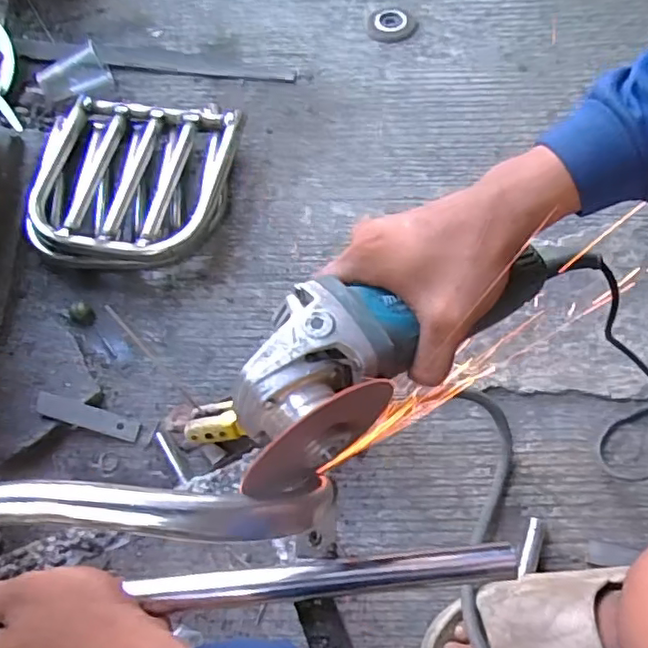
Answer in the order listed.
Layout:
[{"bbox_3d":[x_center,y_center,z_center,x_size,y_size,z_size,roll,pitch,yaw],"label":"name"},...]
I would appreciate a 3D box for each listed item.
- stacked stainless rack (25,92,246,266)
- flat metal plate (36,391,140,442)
[{"bbox_3d":[-0.246,-0.187,0.807,0.262,0.075,0.255,0,65,3],"label":"stacked stainless rack"},{"bbox_3d":[-0.273,0.107,0.695,0.119,0.004,0.026,19,67,-5],"label":"flat metal plate"}]

